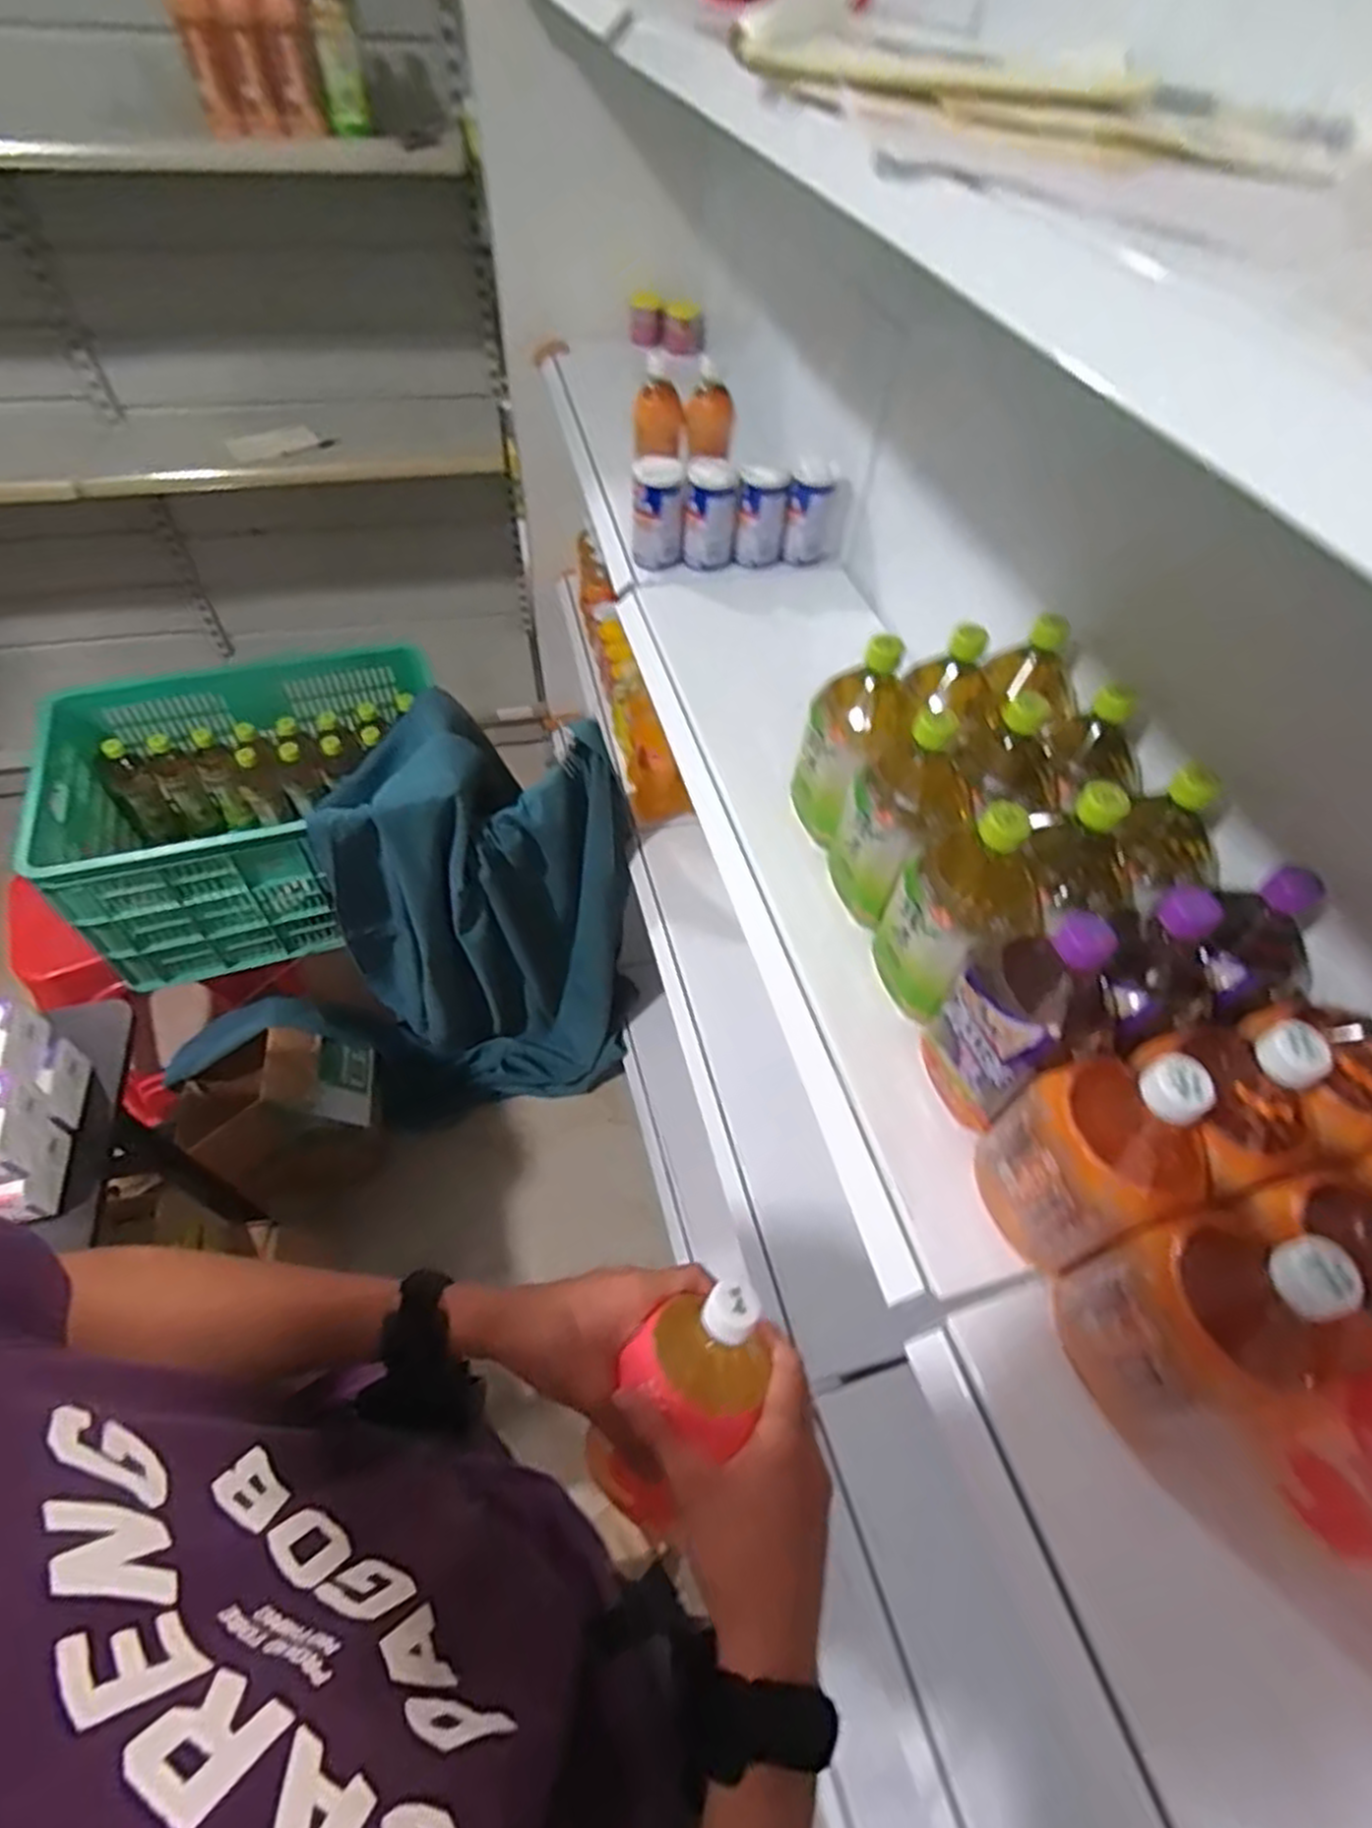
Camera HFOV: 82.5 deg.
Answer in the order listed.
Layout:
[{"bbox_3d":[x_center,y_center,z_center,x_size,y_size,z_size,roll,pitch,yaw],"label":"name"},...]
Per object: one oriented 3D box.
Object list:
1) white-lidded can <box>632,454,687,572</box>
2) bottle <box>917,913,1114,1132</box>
[{"bbox_3d":[-0.037,-0.516,1.011,0.061,0.123,0.054,0,53,-4],"label":"white-lidded can"},{"bbox_3d":[0.222,0.069,0.525,0.085,0.175,0.077,37,60,22],"label":"bottle"}]

